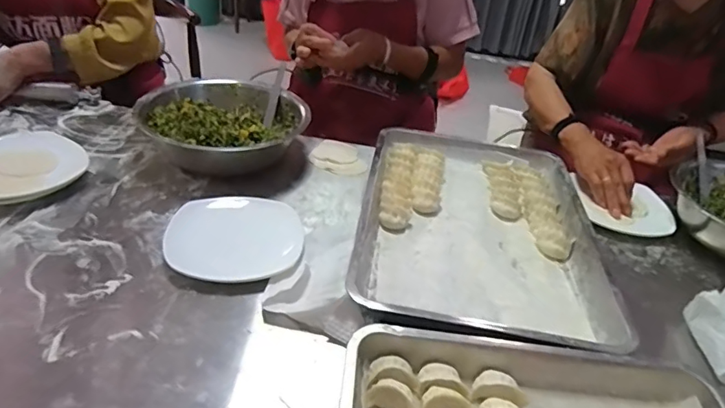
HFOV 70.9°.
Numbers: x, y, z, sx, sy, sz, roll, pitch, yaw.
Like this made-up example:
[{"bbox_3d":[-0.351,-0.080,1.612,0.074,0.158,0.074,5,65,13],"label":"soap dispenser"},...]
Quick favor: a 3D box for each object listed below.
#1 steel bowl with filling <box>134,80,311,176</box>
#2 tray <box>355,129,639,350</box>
[{"bbox_3d":[-0.239,-0.135,0.899,0.258,0.099,0.248,6,34,-4],"label":"steel bowl with filling"},{"bbox_3d":[0.179,0.024,0.789,0.342,0.050,0.511,8,32,3],"label":"tray"}]

